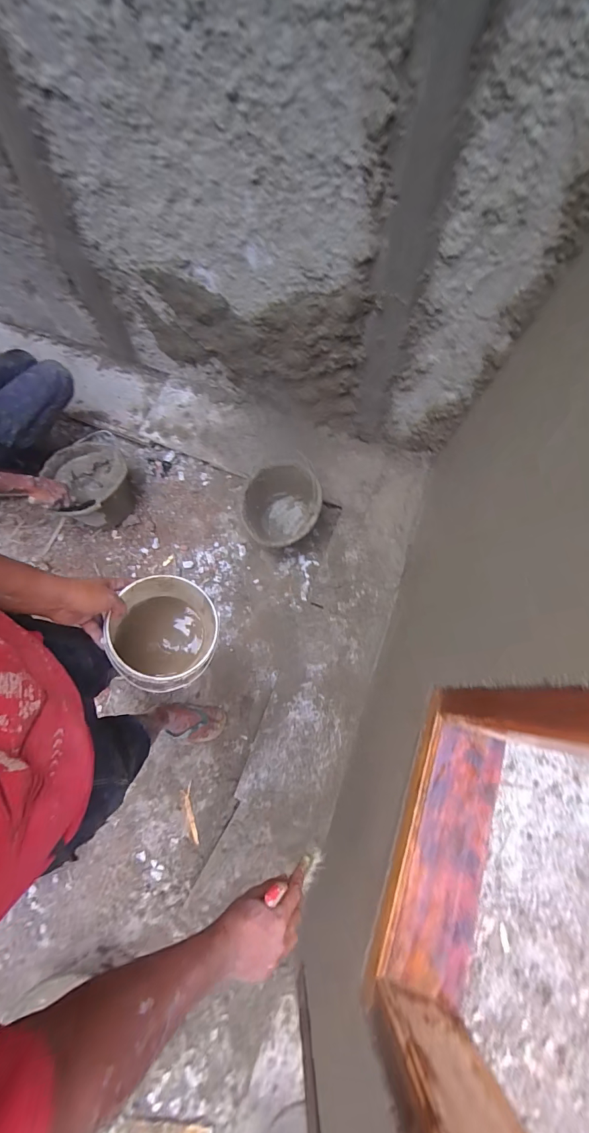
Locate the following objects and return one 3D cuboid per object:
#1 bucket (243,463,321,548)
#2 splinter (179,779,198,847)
[{"bbox_3d":[-0.049,-0.185,1.390,0.248,0.236,0.284,-4,72,-3],"label":"bucket"},{"bbox_3d":[-0.327,0.768,1.193,0.034,0.006,0.168,-12,73,-6],"label":"splinter"}]

